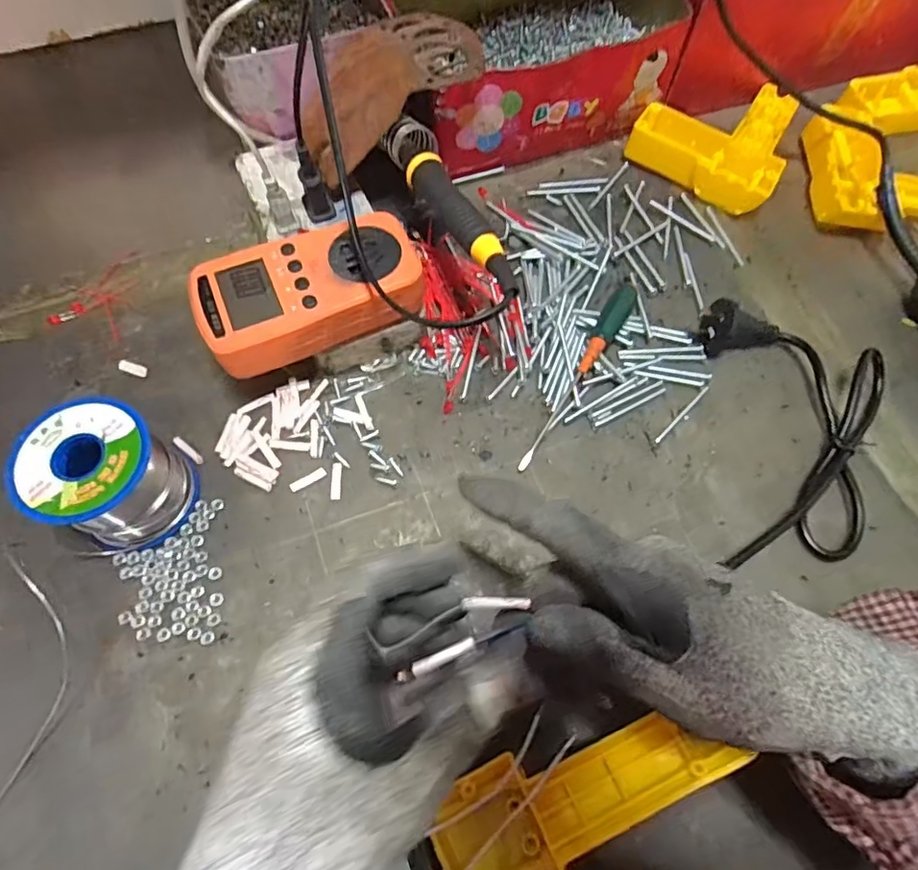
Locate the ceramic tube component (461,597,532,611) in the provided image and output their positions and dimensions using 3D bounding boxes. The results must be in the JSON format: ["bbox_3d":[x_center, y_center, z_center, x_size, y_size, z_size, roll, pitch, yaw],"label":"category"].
[{"bbox_3d":[0.017,0.067,0.220,0.026,0.004,0.004,6,64,-16],"label":"ceramic tube component"}]

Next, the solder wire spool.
[{"bbox_3d":[-0.188,0.024,0.299,0.064,0.063,0.063,0,65,-1],"label":"solder wire spool"}]

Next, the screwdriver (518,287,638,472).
[{"bbox_3d":[0.081,-0.042,0.357,0.014,0.021,0.157,29,68,12],"label":"screwdriver"}]

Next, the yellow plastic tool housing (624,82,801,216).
[{"bbox_3d":[0.216,-0.251,0.452,0.113,0.026,0.134,32,69,13],"label":"yellow plastic tool housing"}]

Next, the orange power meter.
[{"bbox_3d":[-0.086,-0.084,0.325,0.125,0.030,0.071,-28,69,-13],"label":"orange power meter"}]

